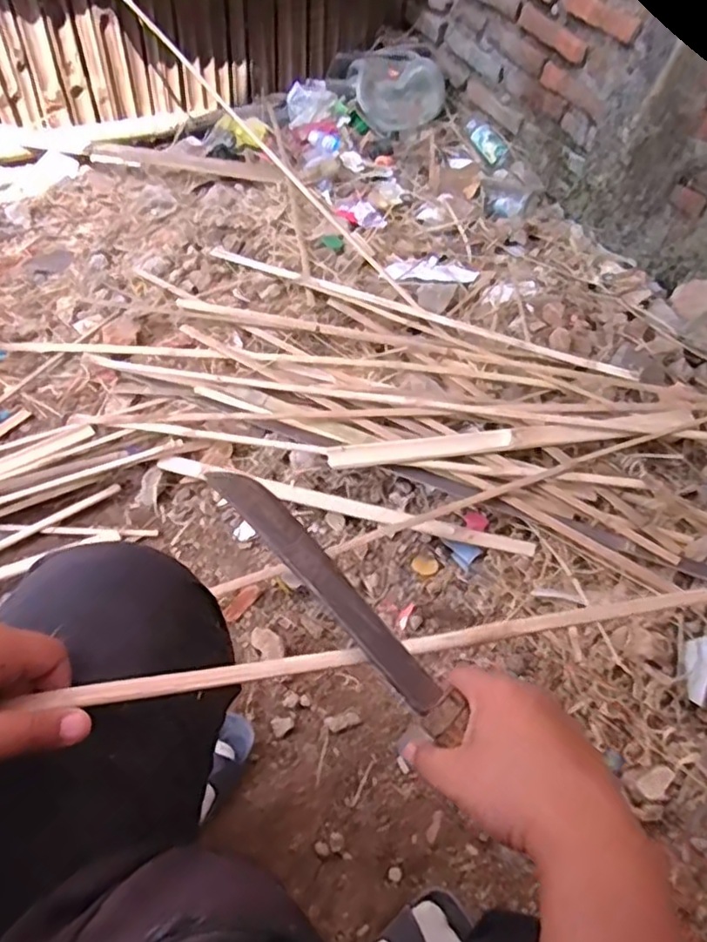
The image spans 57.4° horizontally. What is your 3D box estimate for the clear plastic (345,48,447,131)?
[{"bbox_3d":[0.115,-0.948,1.603,0.214,0.029,0.212,-17,89,-5],"label":"clear plastic"}]

